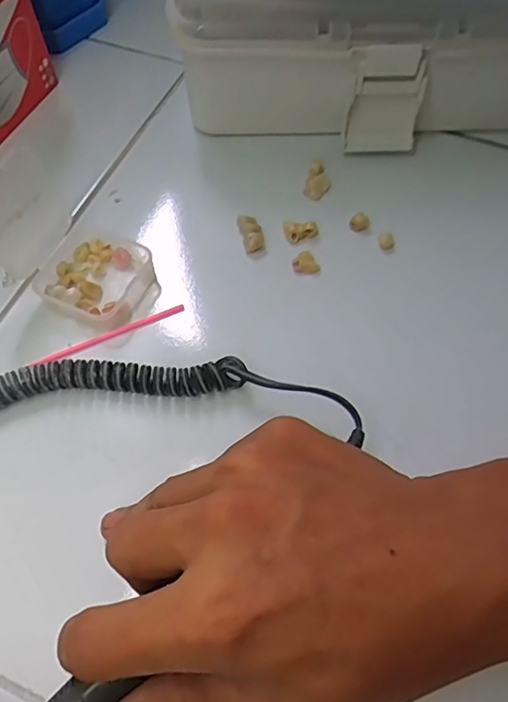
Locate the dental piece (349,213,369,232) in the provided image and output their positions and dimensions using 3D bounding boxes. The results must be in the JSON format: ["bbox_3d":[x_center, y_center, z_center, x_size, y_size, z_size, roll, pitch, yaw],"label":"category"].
[{"bbox_3d":[0.065,-0.080,0.334,0.012,0.009,0.009,13,64,8],"label":"dental piece"}]

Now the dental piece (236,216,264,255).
[{"bbox_3d":[-0.002,-0.072,0.333,0.012,0.011,0.023,-16,64,-7],"label":"dental piece"}]

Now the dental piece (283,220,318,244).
[{"bbox_3d":[0.029,-0.074,0.332,0.021,0.009,0.013,6,63,4],"label":"dental piece"}]

